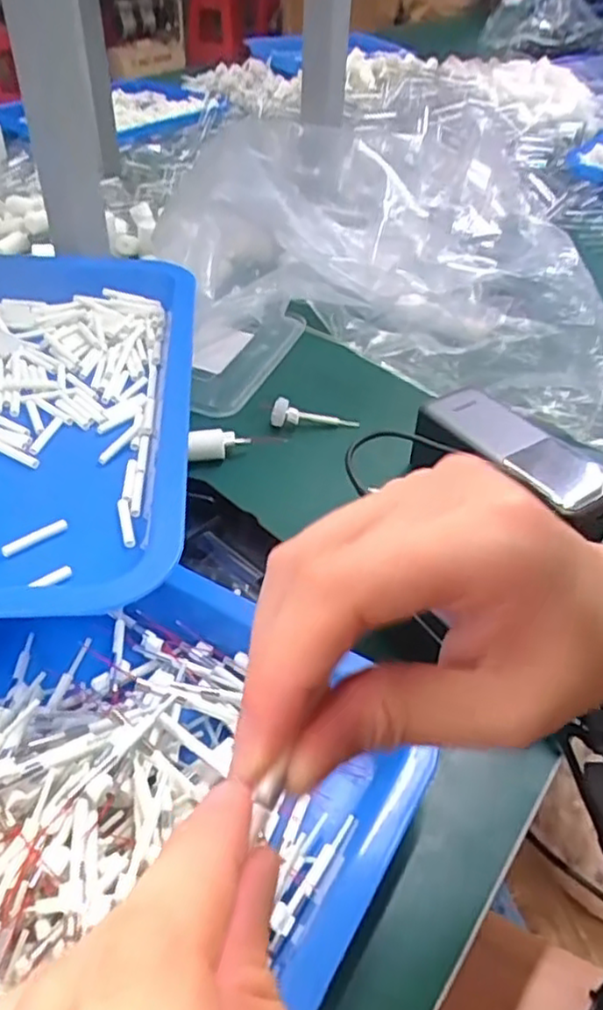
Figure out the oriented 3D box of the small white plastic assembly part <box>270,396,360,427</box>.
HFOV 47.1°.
[{"bbox_3d":[0.010,-0.065,0.505,0.063,0.014,0.015,7,42,5],"label":"small white plastic assembly part"}]

